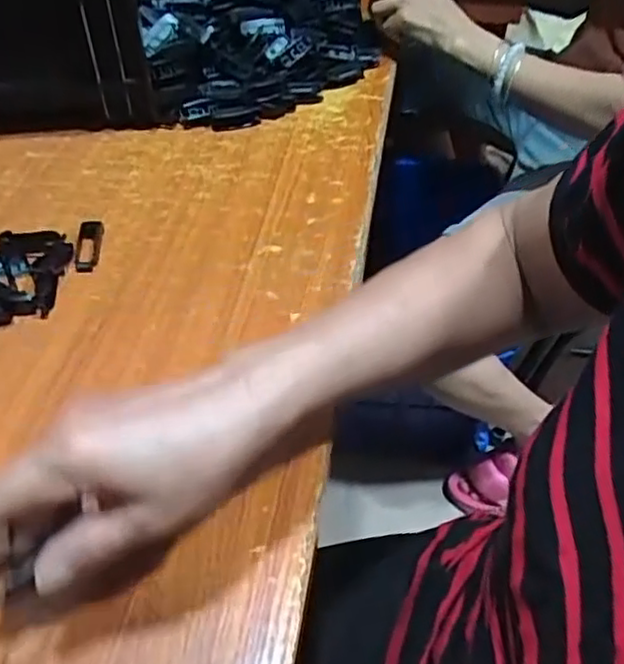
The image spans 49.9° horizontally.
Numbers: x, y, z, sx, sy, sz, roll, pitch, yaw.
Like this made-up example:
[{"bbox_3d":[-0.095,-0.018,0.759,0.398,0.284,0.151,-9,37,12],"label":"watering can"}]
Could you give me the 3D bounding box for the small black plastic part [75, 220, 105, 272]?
[{"bbox_3d":[-0.181,-0.071,0.541,0.019,0.005,0.058,-3,47,-5],"label":"small black plastic part"}]

